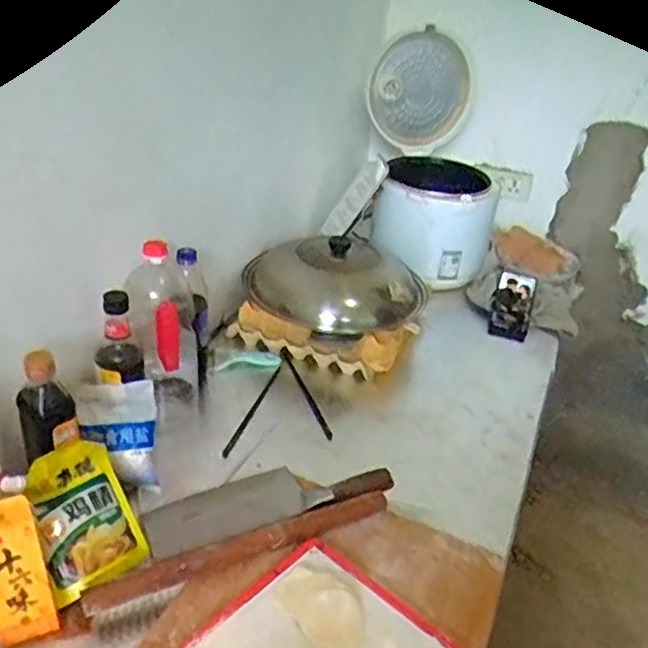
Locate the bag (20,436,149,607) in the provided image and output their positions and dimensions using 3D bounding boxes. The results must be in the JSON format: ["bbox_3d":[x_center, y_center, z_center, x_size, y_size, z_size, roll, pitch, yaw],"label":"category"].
[{"bbox_3d":[-0.277,0.219,0.773,0.120,0.040,0.157,-20,77,-40],"label":"bag"}]

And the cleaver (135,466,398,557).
[{"bbox_3d":[-0.072,0.231,0.888,0.321,0.027,0.109,-11,34,-6],"label":"cleaver"}]

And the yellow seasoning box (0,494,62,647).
[{"bbox_3d":[-0.320,0.255,0.702,0.060,0.152,0.020,-16,8,-33],"label":"yellow seasoning box"}]

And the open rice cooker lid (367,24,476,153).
[{"bbox_3d":[0.211,-0.498,1.454,0.216,0.258,0.051,25,49,-4],"label":"open rice cooker lid"}]

